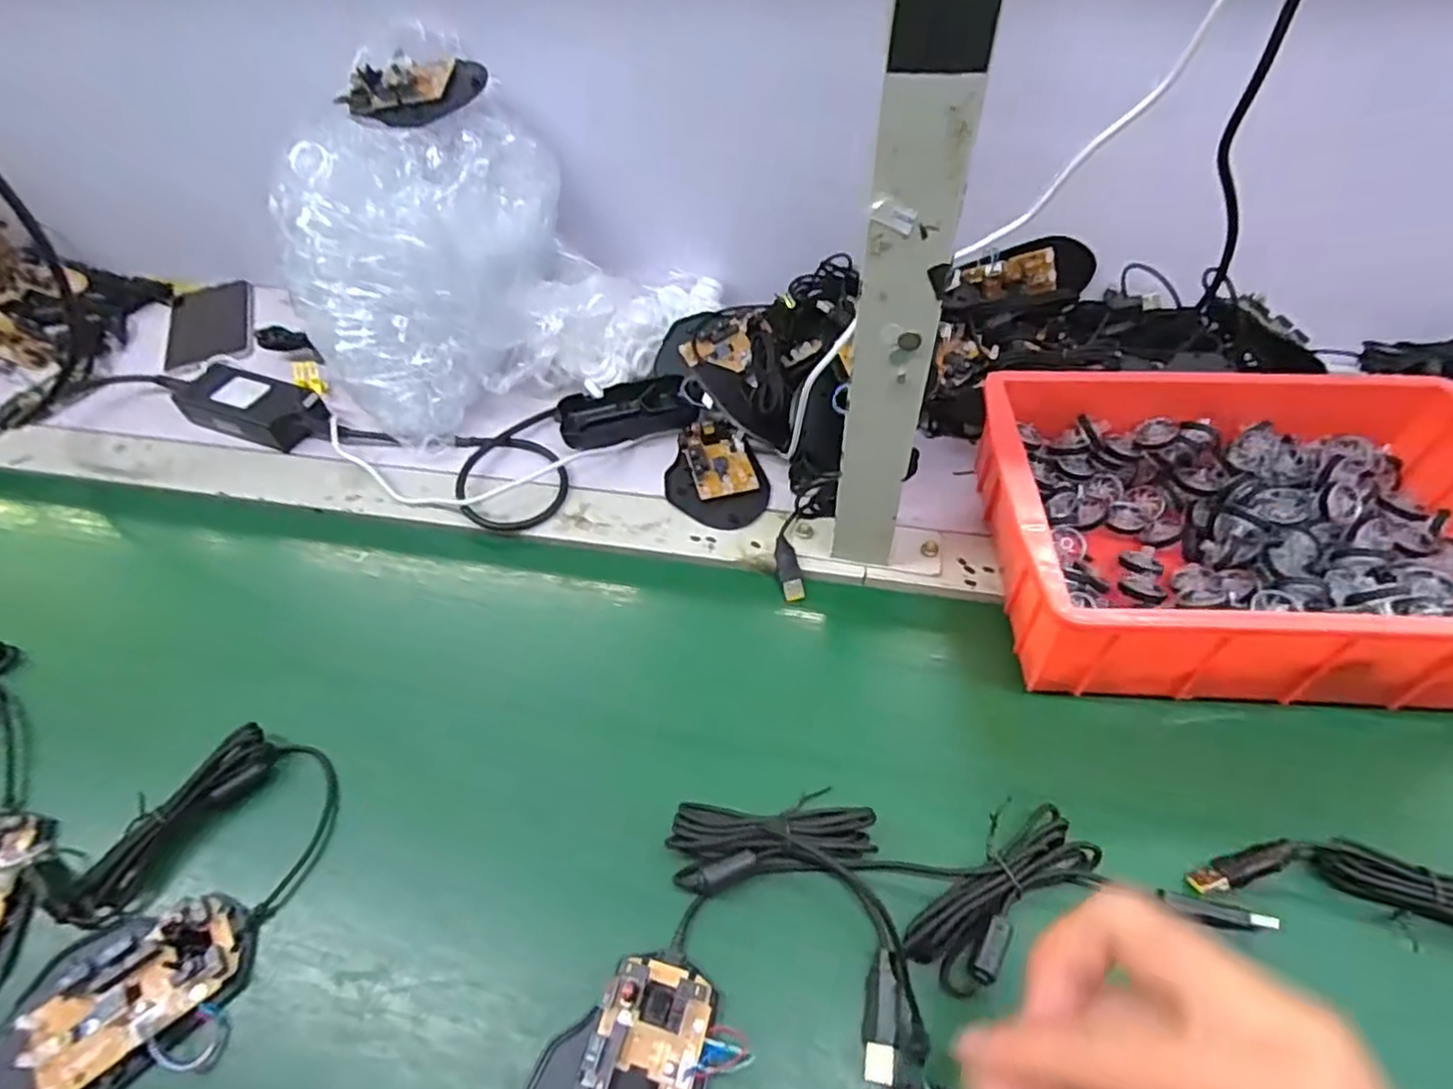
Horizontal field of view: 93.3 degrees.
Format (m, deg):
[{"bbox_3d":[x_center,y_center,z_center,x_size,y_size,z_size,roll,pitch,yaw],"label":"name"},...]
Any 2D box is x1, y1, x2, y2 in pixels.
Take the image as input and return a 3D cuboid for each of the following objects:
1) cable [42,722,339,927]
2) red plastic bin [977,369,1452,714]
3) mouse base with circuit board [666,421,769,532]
[{"bbox_3d":[-0.263,0.150,0.350,0.092,0.021,0.114,21,55,20],"label":"cable"},{"bbox_3d":[0.304,-0.015,0.407,0.282,0.077,0.201,2,51,5],"label":"red plastic bin"},{"bbox_3d":[-0.009,-0.055,0.508,0.072,0.018,0.099,-11,51,-5],"label":"mouse base with circuit board"}]

